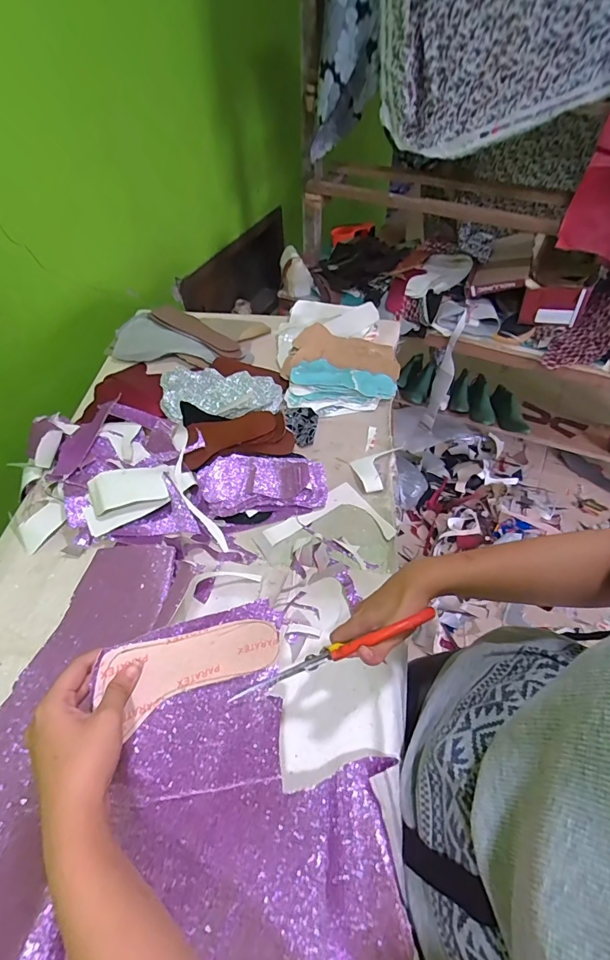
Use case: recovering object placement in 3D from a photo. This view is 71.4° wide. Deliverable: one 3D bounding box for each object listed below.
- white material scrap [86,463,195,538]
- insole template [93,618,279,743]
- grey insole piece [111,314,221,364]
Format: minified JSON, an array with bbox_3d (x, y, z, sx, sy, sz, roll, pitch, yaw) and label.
[{"bbox_3d":[-0.253,0.014,0.643,0.158,0.043,0.075,-23,55,-15],"label":"white material scrap"},{"bbox_3d":[-0.099,0.159,0.376,0.150,0.011,0.063,-19,89,-18],"label":"insole template"},{"bbox_3d":[-0.296,-0.283,0.898,0.239,0.014,0.111,22,76,17],"label":"grey insole piece"}]

